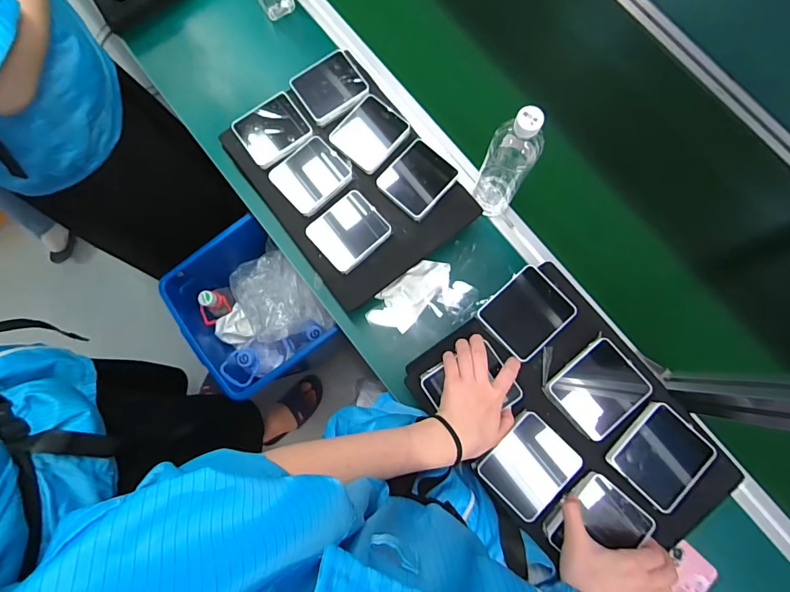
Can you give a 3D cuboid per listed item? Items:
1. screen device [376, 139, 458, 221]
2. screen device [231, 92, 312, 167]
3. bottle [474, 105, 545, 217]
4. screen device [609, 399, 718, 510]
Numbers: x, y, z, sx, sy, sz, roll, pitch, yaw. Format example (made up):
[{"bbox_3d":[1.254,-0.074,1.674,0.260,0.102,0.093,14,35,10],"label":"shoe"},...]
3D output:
[{"bbox_3d":[0.032,-0.172,0.599,0.086,0.010,0.098,41,83,7],"label":"screen device"},{"bbox_3d":[-0.187,-0.253,0.621,0.098,0.019,0.087,-36,82,-5],"label":"screen device"},{"bbox_3d":[0.157,-0.181,0.571,0.064,0.236,0.059,45,83,7],"label":"bottle"},{"bbox_3d":[0.310,0.186,0.471,0.098,0.011,0.090,-42,83,-6],"label":"screen device"}]

